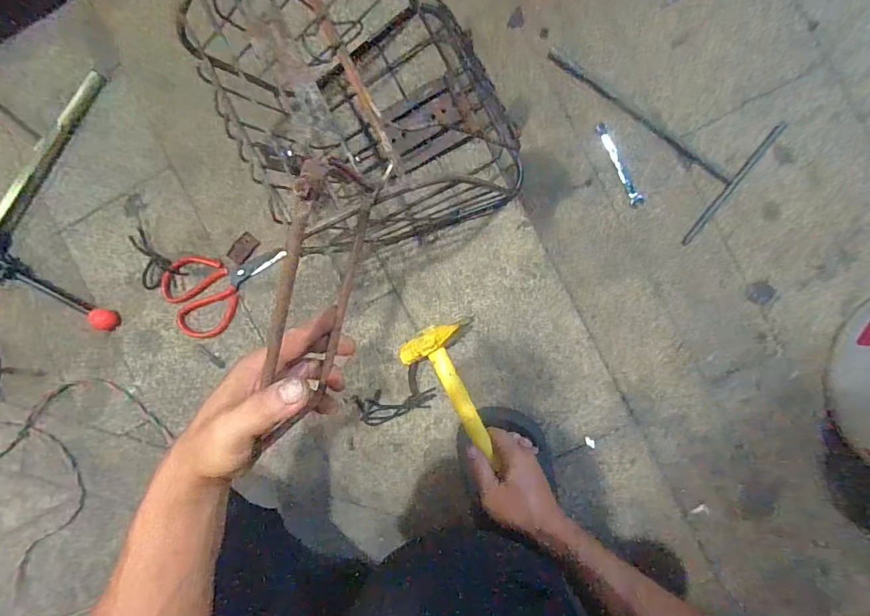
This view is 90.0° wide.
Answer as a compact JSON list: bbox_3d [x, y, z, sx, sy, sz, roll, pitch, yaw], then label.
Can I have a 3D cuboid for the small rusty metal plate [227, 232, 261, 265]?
[{"bbox_3d":[-0.262,-0.081,0.593,0.028,0.004,0.043,43,95,2],"label":"small rusty metal plate"}]

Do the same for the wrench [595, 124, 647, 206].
[{"bbox_3d":[0.230,-0.180,0.545,0.017,0.004,0.110,-29,90,6],"label":"wrench"}]

